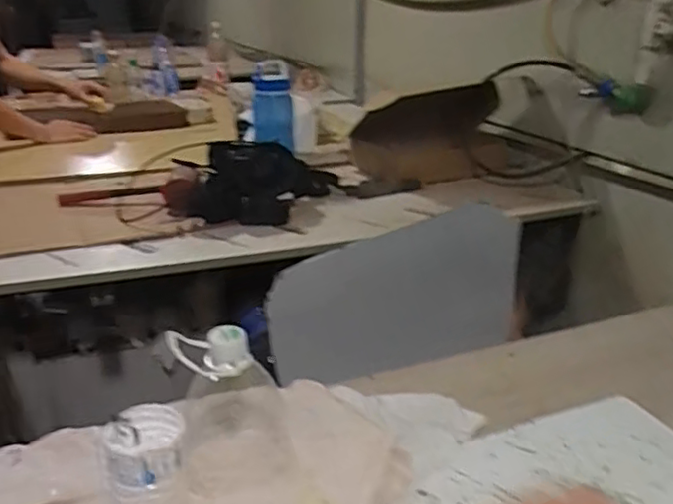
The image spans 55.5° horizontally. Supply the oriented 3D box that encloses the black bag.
[{"bbox_3d":[-0.168,-0.161,1.409,0.339,0.113,0.270,-1,22,-3],"label":"black bag"}]

